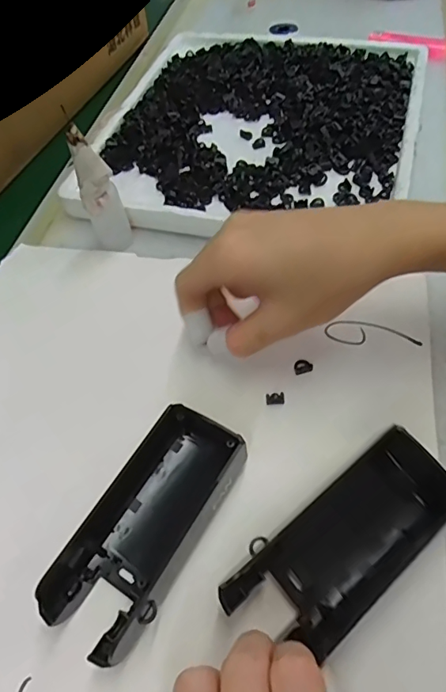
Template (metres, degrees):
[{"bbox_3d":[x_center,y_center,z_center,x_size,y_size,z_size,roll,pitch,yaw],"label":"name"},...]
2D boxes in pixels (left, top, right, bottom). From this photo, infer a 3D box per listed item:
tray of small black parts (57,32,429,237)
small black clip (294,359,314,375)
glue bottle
[{"bbox_3d":[0.033,-0.187,0.408,0.245,0.026,0.283,11,57,14],"label":"tray of small black parts"},{"bbox_3d":[0.046,0.011,0.275,0.011,0.004,0.009,-15,55,-5],"label":"small black clip"},{"bbox_3d":[-0.082,-0.102,0.317,0.024,0.092,0.018,-17,55,-5],"label":"glue bottle"}]

